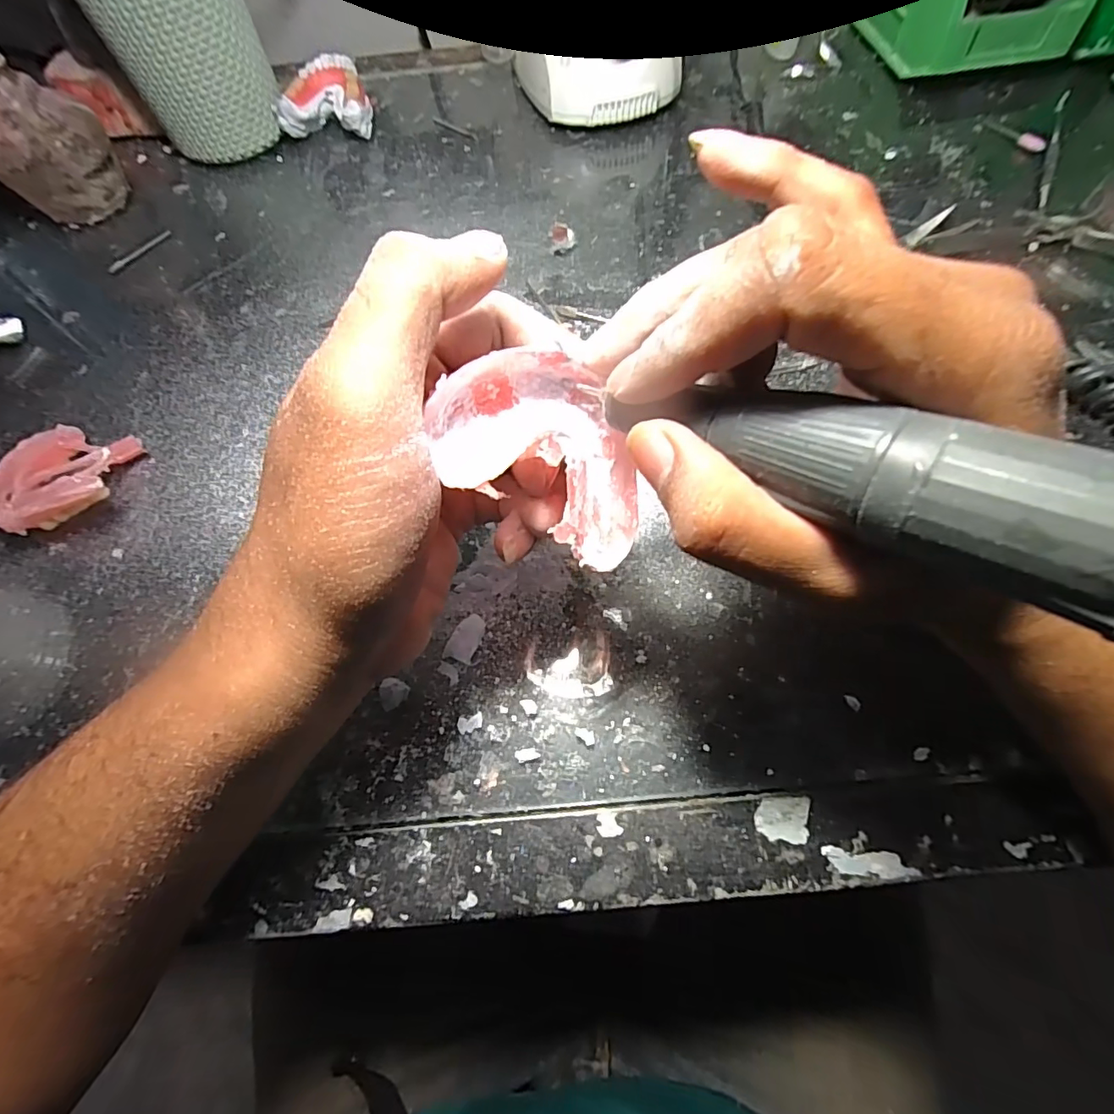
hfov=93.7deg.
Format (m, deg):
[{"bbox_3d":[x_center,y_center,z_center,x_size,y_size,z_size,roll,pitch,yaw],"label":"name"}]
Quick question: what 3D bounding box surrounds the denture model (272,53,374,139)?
[{"bbox_3d":[-0.168,-0.335,0.386,0.063,0.035,0.049,3,66,4],"label":"denture model"}]

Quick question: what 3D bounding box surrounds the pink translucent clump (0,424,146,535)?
[{"bbox_3d":[-0.260,-0.038,0.261,0.086,0.024,0.063,-13,66,-3],"label":"pink translucent clump"}]

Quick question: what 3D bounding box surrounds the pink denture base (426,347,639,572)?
[{"bbox_3d":[-0.002,-0.031,0.151,0.067,0.022,0.053,29,62,-17],"label":"pink denture base"}]

